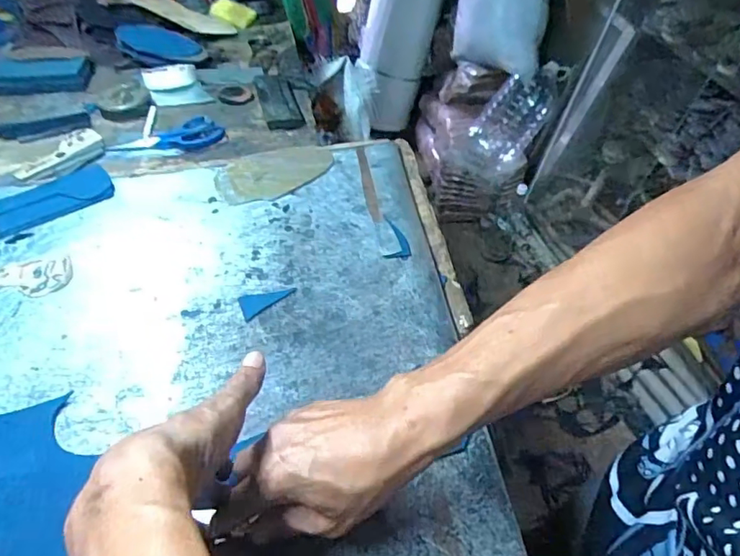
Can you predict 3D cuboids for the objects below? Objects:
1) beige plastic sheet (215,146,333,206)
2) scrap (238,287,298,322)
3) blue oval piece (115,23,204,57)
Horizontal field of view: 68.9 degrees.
[{"bbox_3d":[-0.119,-0.131,0.669,0.140,0.008,0.089,-27,56,-15],"label":"beige plastic sheet"},{"bbox_3d":[-0.100,0.022,0.532,0.055,0.004,0.028,-16,51,-18],"label":"scrap"},{"bbox_3d":[-0.387,-0.431,0.990,0.150,0.013,0.094,17,50,-1],"label":"blue oval piece"}]

